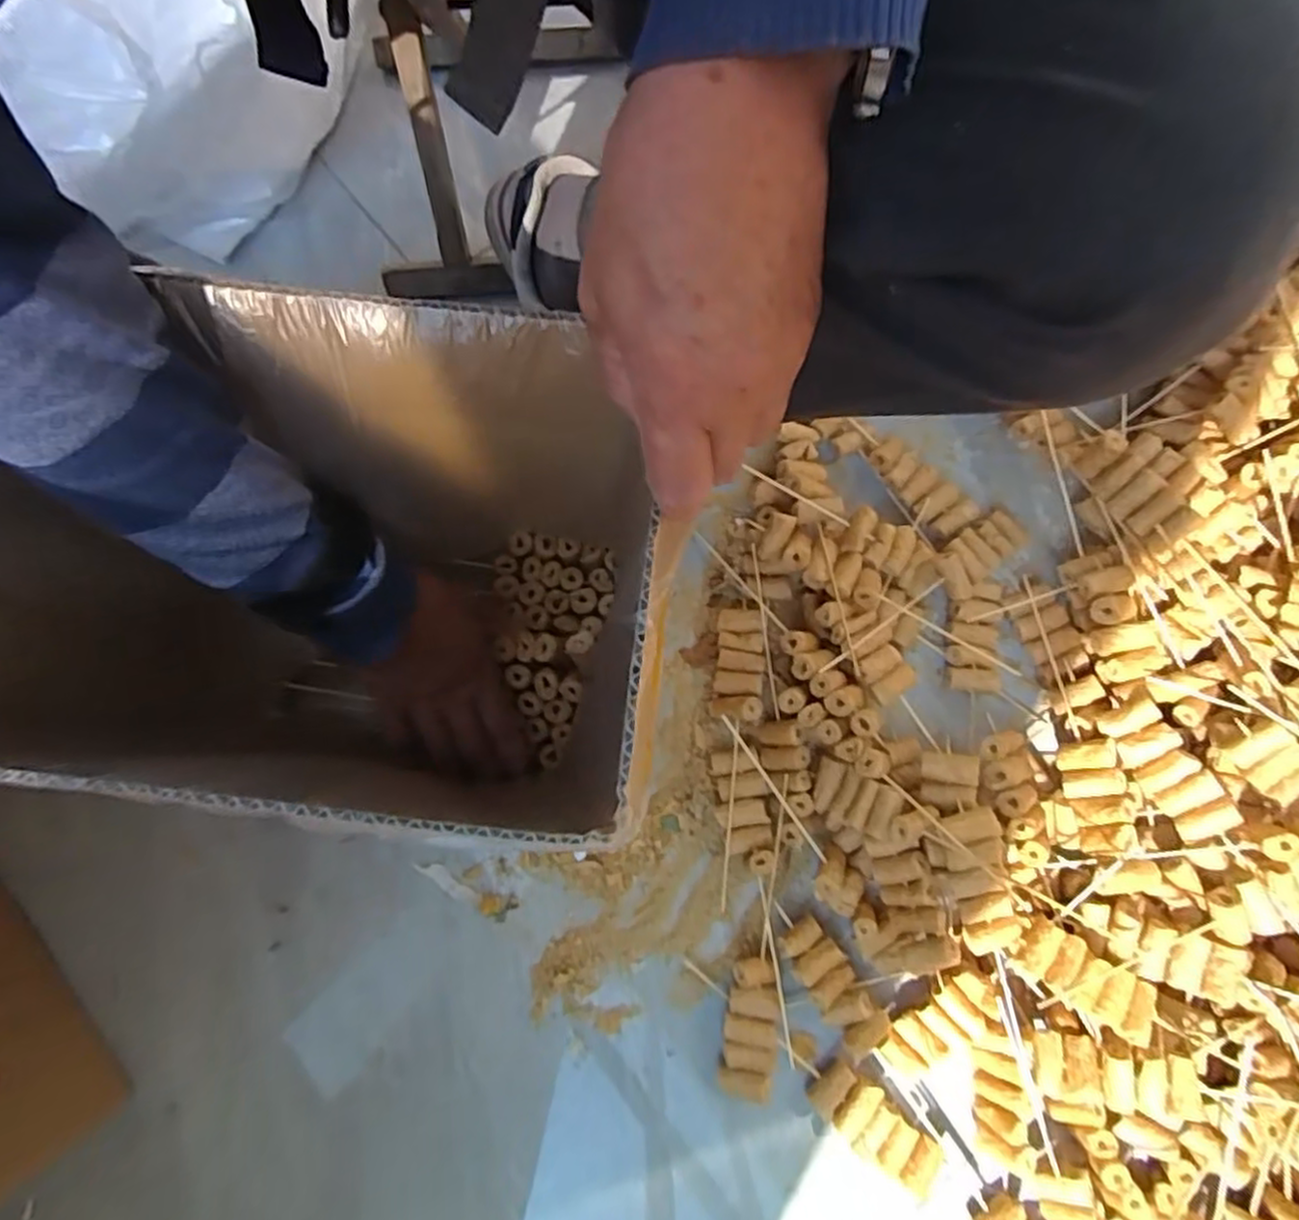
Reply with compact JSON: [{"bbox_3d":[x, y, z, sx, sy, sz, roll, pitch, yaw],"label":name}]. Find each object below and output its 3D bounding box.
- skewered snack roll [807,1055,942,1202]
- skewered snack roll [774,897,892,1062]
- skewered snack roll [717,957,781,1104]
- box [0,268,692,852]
[{"bbox_3d":[0.159,0.365,0.517,0.094,0.016,0.040,41,83,7],"label":"skewered snack roll"},{"bbox_3d":[0.128,0.264,0.526,0.037,0.024,0.109,-34,81,-6],"label":"skewered snack roll"},{"bbox_3d":[0.071,0.297,0.520,0.036,0.028,0.095,6,80,1],"label":"skewered snack roll"},{"bbox_3d":[-0.181,-0.005,0.405,0.375,0.279,0.200,5,79,2],"label":"box"}]

